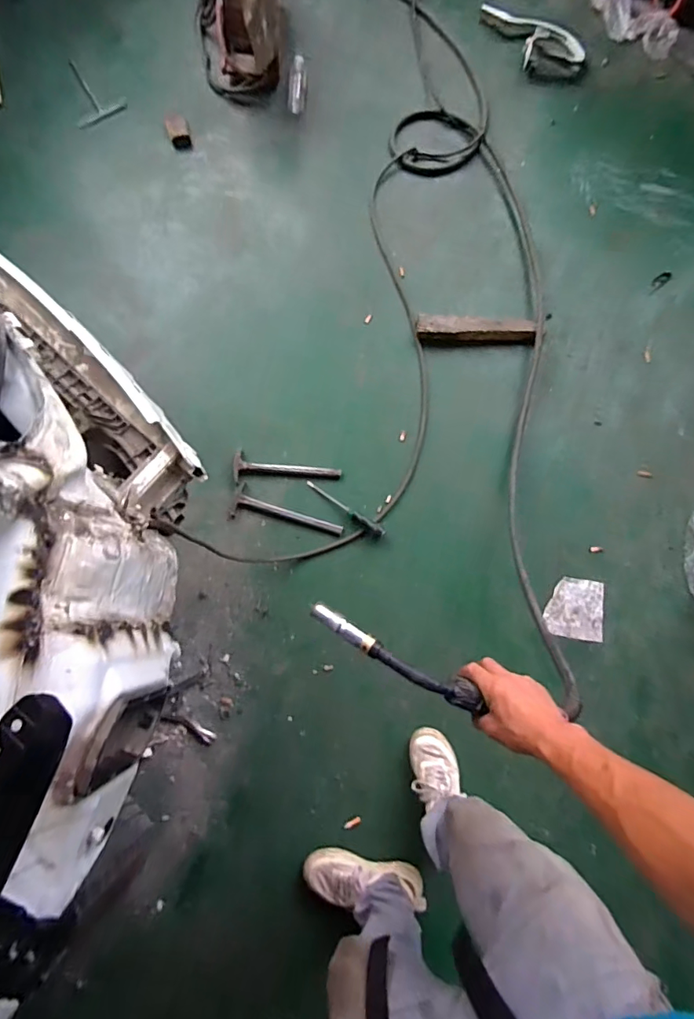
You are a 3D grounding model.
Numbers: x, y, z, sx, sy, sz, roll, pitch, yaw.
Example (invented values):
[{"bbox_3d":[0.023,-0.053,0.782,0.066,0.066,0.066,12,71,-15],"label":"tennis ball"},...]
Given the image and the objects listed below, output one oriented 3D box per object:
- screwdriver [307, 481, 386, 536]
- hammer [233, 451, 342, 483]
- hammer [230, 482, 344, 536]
[{"bbox_3d":[-0.008,-0.002,1.298,0.253,0.034,0.027,34,80,8],"label":"screwdriver"},{"bbox_3d":[-0.169,-0.120,1.357,0.300,0.026,0.086,2,77,2],"label":"hammer"},{"bbox_3d":[-0.164,0.020,1.327,0.309,0.022,0.098,17,76,4],"label":"hammer"}]

